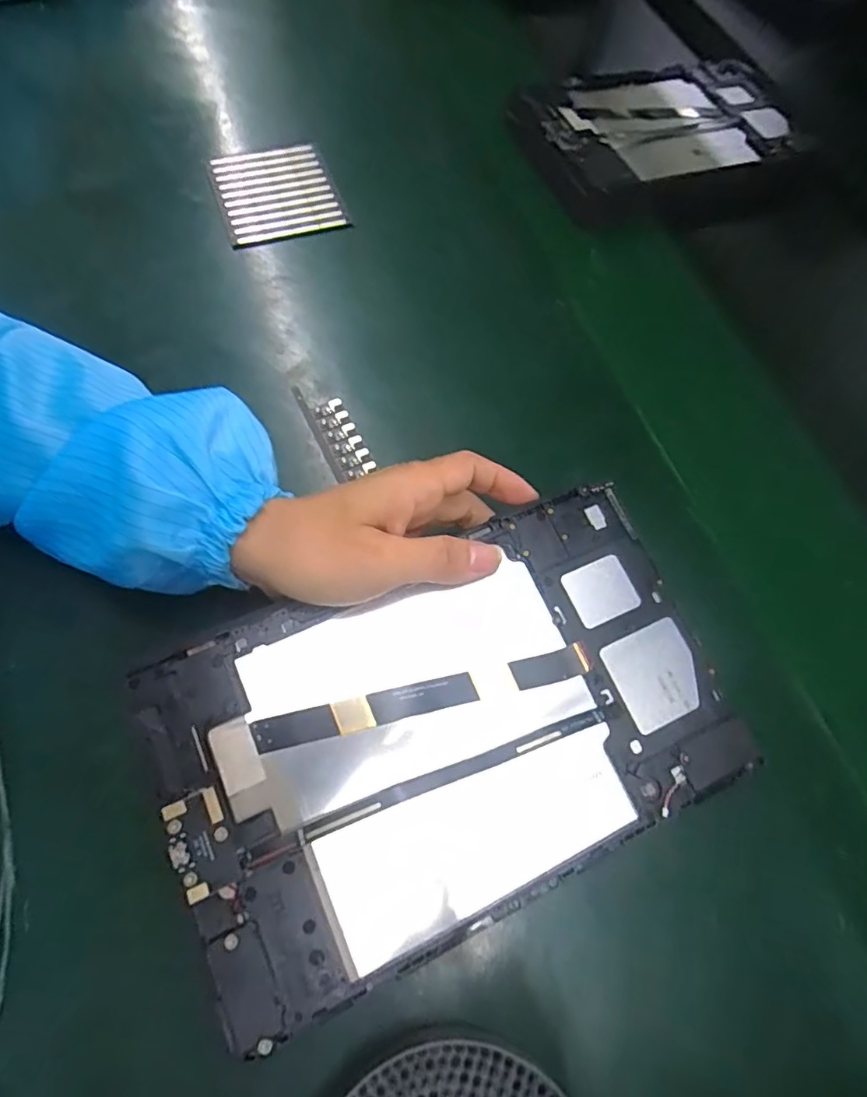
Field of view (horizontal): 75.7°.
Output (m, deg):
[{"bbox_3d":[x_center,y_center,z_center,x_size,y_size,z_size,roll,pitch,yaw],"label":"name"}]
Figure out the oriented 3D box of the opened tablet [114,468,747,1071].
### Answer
[{"bbox_3d":[0.009,0.073,0.239,0.234,0.008,0.147,-22,76,-13],"label":"opened tablet"}]

